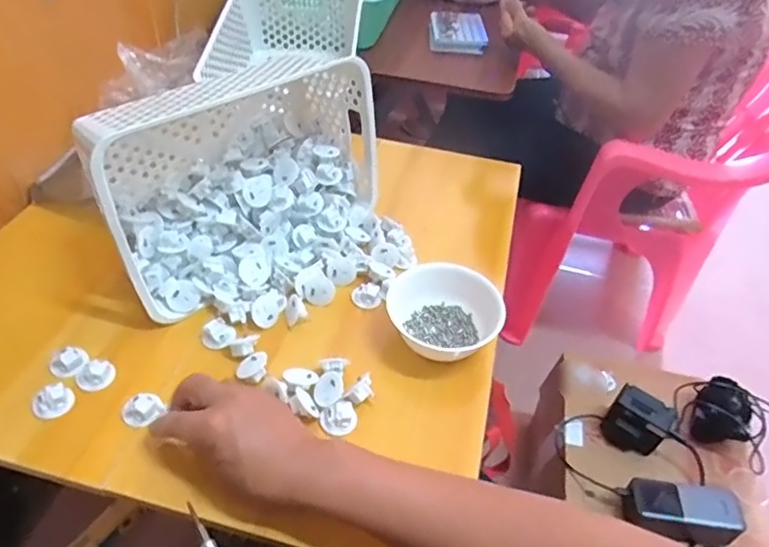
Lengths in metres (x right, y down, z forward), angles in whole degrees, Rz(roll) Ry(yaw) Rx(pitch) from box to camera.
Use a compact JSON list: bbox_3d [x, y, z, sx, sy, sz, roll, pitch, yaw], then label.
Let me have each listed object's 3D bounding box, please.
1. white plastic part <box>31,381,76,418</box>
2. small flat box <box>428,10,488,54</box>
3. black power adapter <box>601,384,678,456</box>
[{"bbox_3d":[-0.296,0.114,0.506,0.032,0.014,0.026,-31,55,-31],"label":"white plastic part"},{"bbox_3d":[0.138,-0.458,1.072,0.102,0.034,0.122,6,45,0],"label":"small flat box"},{"bbox_3d":[0.358,0.211,0.805,0.077,0.076,0.056,35,52,26],"label":"black power adapter"}]

